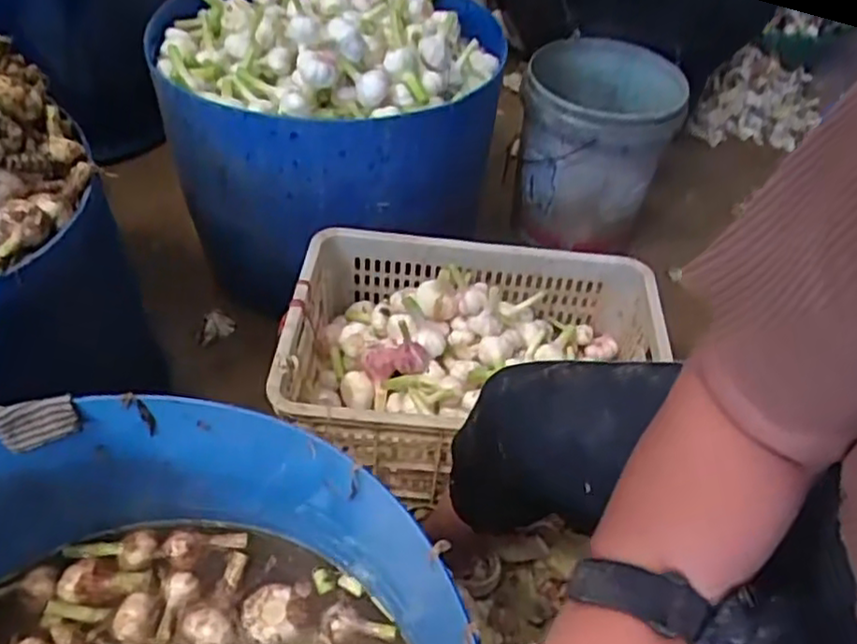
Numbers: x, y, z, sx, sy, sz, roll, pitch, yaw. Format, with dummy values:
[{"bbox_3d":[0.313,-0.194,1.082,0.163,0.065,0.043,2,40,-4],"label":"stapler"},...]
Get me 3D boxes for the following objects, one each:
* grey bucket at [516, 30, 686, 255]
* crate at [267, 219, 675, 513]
[{"bbox_3d":[0.326,-0.359,1.421,0.281,0.324,0.306,4,45,-4],"label":"grey bucket"},{"bbox_3d":[0.070,0.060,1.048,0.545,0.215,0.350,6,45,-1],"label":"crate"}]

